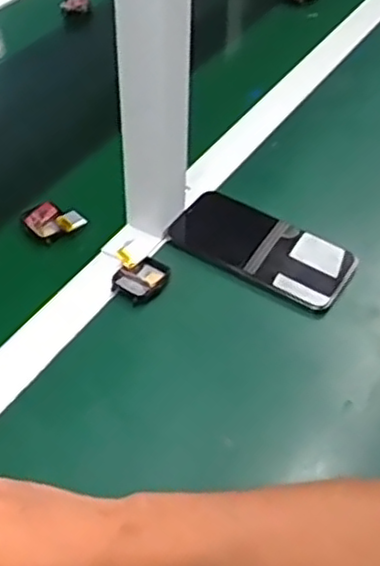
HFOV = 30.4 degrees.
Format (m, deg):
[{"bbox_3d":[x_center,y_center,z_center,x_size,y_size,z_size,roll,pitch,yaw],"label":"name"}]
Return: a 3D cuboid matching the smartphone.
[{"bbox_3d":[0.063,-0.033,0.622,0.160,0.012,0.075,29,52,23],"label":"smartphone"}]

